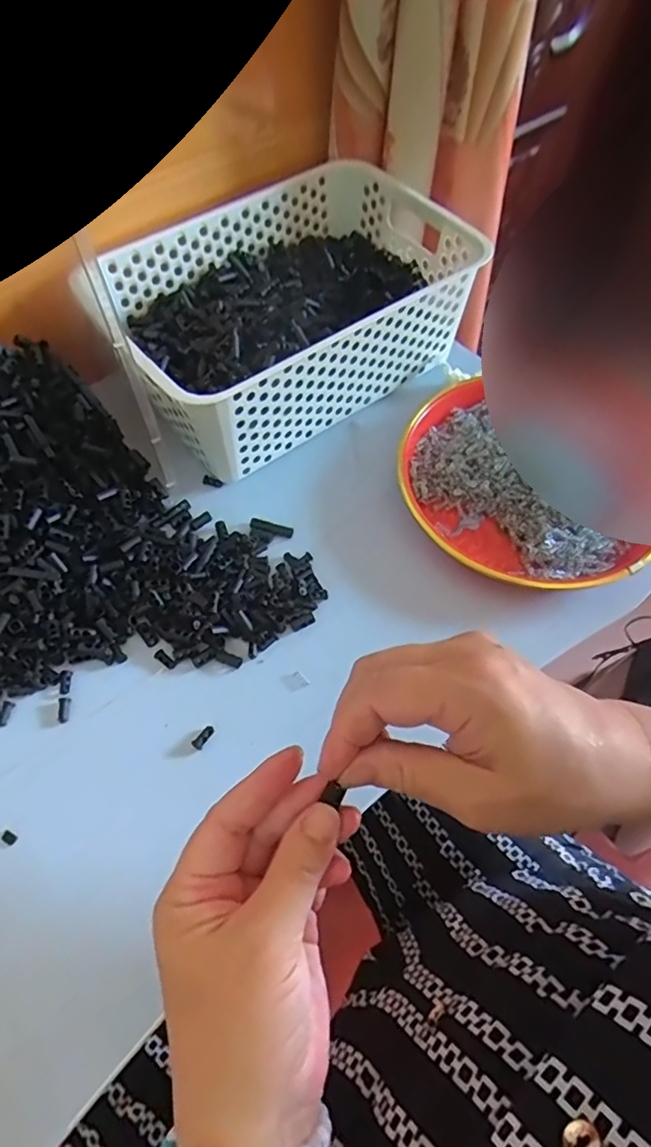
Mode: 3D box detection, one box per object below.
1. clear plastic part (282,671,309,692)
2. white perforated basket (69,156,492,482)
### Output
[{"bbox_3d":[-0.021,0.075,0.407,0.014,0.004,0.016,-36,66,-21],"label":"clear plastic part"},{"bbox_3d":[-0.036,-0.231,0.519,0.303,0.102,0.204,-31,64,-19],"label":"white perforated basket"}]

